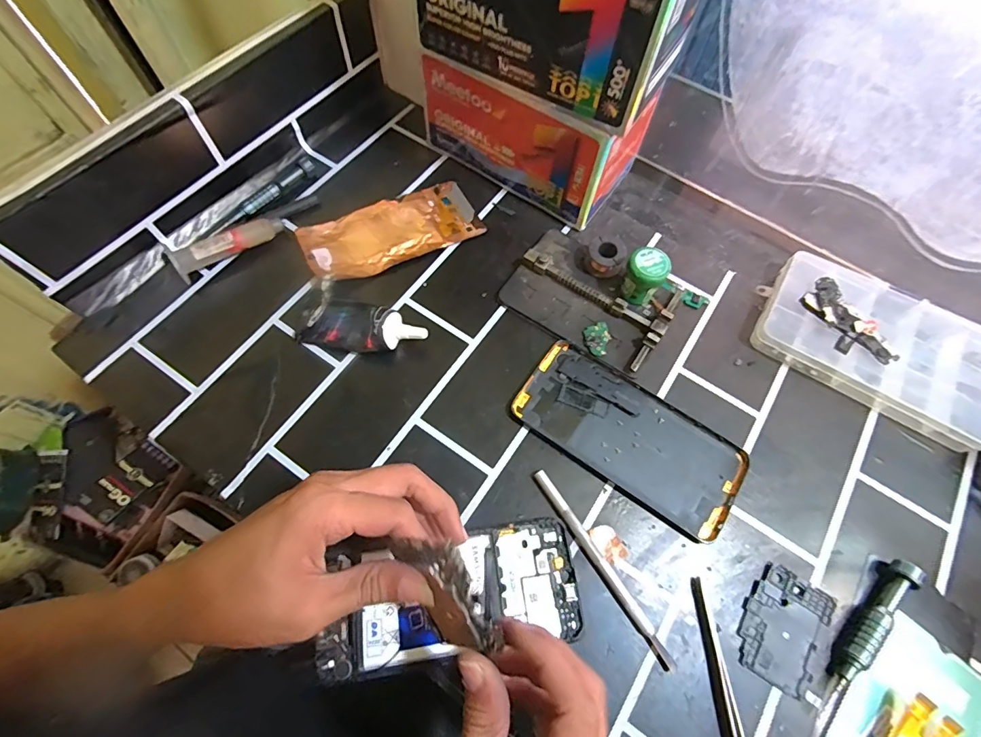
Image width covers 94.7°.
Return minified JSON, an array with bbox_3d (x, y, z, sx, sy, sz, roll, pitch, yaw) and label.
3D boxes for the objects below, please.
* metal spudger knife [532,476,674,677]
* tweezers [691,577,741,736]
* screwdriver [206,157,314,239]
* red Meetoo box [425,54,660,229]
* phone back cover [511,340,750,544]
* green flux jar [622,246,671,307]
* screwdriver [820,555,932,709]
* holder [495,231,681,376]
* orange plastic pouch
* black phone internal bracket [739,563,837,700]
[{"bbox_3d":[0.071,0.126,0.293,0.009,0.008,0.136,-31,71,-15],"label":"metal spudger knife"},{"bbox_3d":[0.139,0.205,0.261,0.012,0.007,0.151,-5,66,-4],"label":"tweezers"},{"bbox_3d":[-0.199,-0.150,0.395,0.013,0.012,0.108,38,70,13],"label":"screwdriver"},{"bbox_3d":[0.037,-0.215,0.394,0.176,0.093,0.084,32,69,11],"label":"red Meetoo box"},{"bbox_3d":[0.101,0.047,0.329,0.162,0.005,0.075,33,70,13],"label":"phone back cover"},{"bbox_3d":[0.120,-0.069,0.359,0.029,0.048,0.030,1,66,-2],"label":"green flux jar"},{"bbox_3d":[0.233,0.162,0.277,0.014,0.017,0.105,43,71,15],"label":"screwdriver"},{"bbox_3d":[0.080,-0.058,0.366,0.126,0.019,0.083,34,69,12],"label":"holder"},{"bbox_3d":[-0.085,-0.120,0.395,0.149,0.016,0.066,-24,69,-12],"label":"orange plastic pouch"},{"bbox_3d":[0.183,0.161,0.282,0.046,0.004,0.065,33,69,12],"label":"black phone internal bracket"}]

